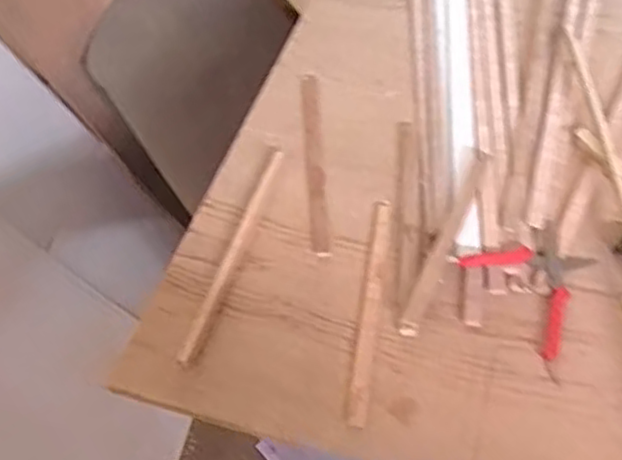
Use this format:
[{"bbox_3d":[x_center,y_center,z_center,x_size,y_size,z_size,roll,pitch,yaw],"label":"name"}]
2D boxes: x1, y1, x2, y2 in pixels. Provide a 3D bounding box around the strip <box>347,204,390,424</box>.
[{"bbox_3d":[0.074,0.086,0.888,0.020,0.017,0.330,5,49,8],"label":"strip"}]

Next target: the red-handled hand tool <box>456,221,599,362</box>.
[{"bbox_3d":[0.289,0.062,0.879,0.143,0.033,0.152,-31,54,-22],"label":"red-handled hand tool"}]

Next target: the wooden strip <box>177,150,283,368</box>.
[{"bbox_3d":[-0.102,0.020,0.944,0.017,0.010,0.364,11,50,13],"label":"wooden strip"}]

